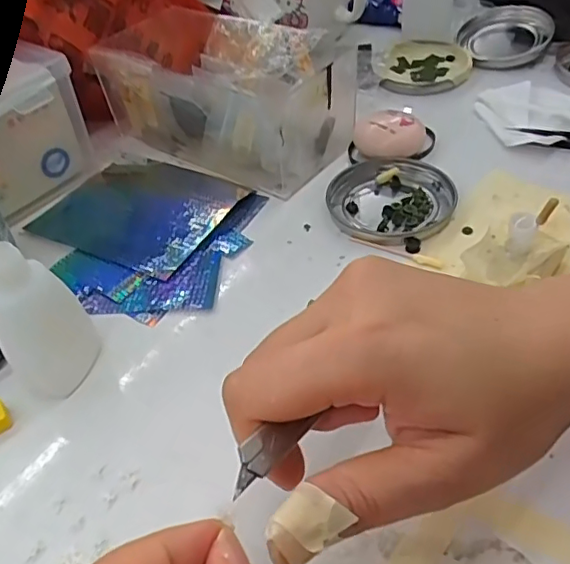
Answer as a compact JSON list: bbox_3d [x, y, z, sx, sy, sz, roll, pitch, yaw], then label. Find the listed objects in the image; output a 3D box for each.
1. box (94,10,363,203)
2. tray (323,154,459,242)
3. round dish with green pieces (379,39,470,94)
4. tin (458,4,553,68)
[{"bbox_3d":[-0.052,-0.139,0.429,0.194,0.072,0.093,25,53,28],"label":"box"},{"bbox_3d":[0.066,-0.053,0.373,0.079,0.009,0.077,-4,45,4],"label":"tray"},{"bbox_3d":[0.117,-0.183,0.495,0.074,0.012,0.086,13,48,20],"label":"round dish with green pieces"},{"bbox_3d":[0.190,-0.215,0.508,0.075,0.023,0.089,8,46,15],"label":"tin"}]

